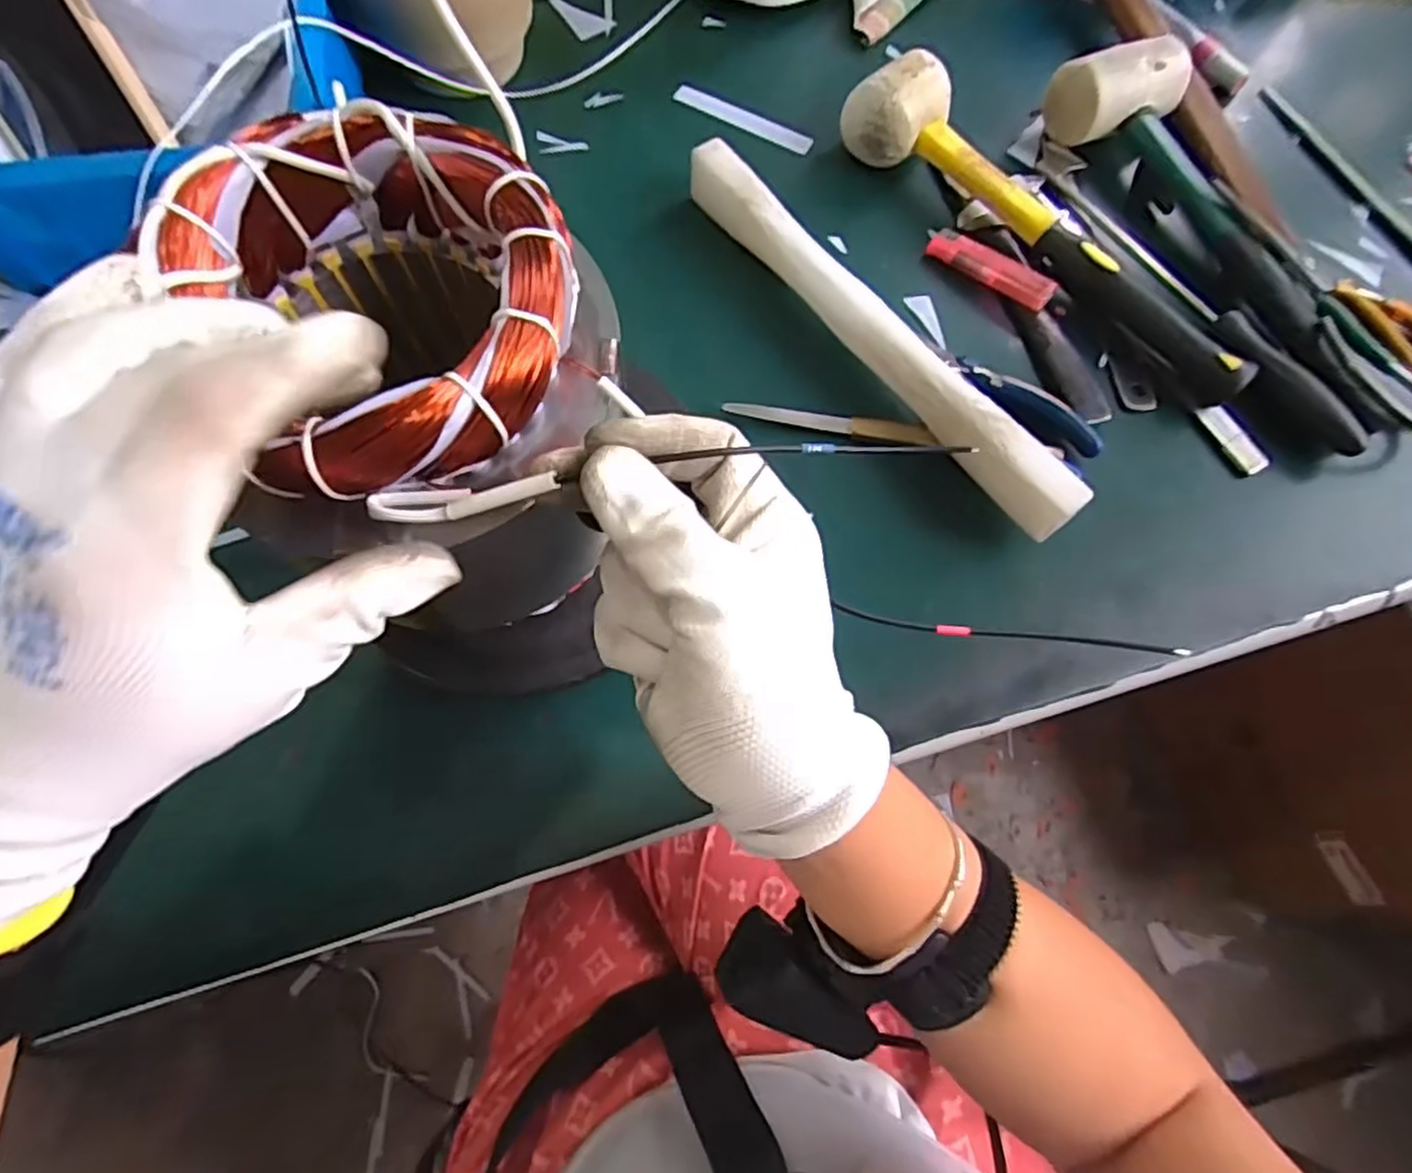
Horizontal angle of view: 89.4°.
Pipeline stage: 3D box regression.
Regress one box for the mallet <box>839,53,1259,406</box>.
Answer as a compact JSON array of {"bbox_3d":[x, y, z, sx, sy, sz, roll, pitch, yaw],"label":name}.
[{"bbox_3d":[0.202,-0.214,0.421,0.056,0.047,0.285,-43,78,-14],"label":"mallet"}]

